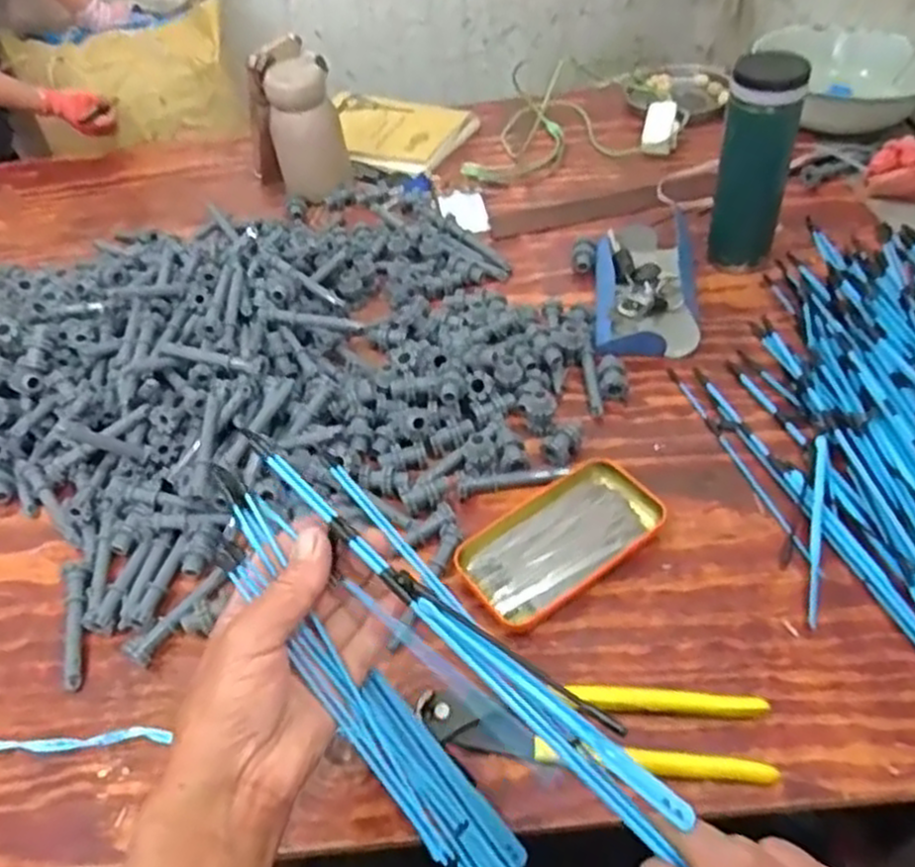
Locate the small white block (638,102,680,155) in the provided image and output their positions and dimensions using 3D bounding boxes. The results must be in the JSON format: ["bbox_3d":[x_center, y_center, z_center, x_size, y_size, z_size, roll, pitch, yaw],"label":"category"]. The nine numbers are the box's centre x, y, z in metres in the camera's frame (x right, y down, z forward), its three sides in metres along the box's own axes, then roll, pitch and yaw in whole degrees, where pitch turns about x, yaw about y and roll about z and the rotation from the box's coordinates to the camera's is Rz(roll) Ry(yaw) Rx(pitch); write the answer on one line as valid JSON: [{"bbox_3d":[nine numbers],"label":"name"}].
[{"bbox_3d":[0.241,-0.358,0.902,0.045,0.035,0.074,7,48,13],"label":"small white block"}]

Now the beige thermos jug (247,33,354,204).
[{"bbox_3d":[-0.180,-0.352,0.881,0.082,0.158,0.083,-3,46,3],"label":"beige thermos jug"}]

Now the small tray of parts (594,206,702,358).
[{"bbox_3d":[0.167,-0.152,0.703,0.104,0.047,0.201,4,47,10],"label":"small tray of parts"}]

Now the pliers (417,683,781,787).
[{"bbox_3d":[0.079,0.170,0.452,0.200,0.013,0.053,2,47,8],"label":"pliers"}]

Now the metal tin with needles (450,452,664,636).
[{"bbox_3d":[0.073,0.074,0.534,0.143,0.019,0.077,-30,51,-21],"label":"metal tin with needles"}]

